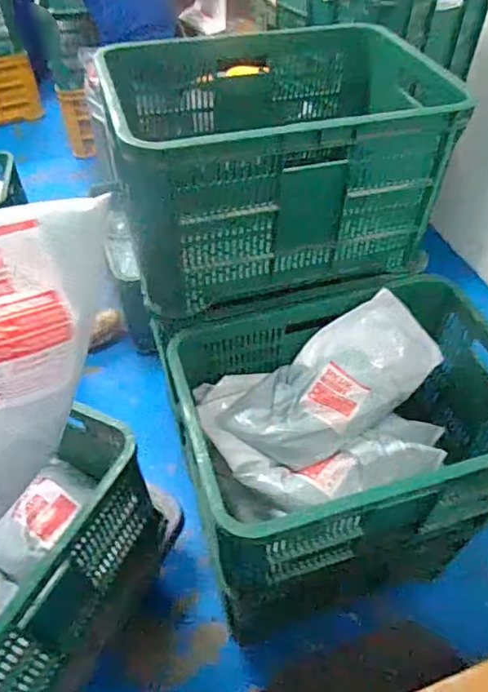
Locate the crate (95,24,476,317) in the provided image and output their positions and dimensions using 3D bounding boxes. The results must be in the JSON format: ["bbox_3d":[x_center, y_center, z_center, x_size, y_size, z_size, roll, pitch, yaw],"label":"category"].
[{"bbox_3d":[0.045,-0.333,0.895,0.502,0.273,0.403,-12,50,-10],"label":"crate"}]

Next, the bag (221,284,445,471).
[{"bbox_3d":[0.168,0.056,0.909,0.400,0.142,0.174,-28,55,-22],"label":"bag"}]

